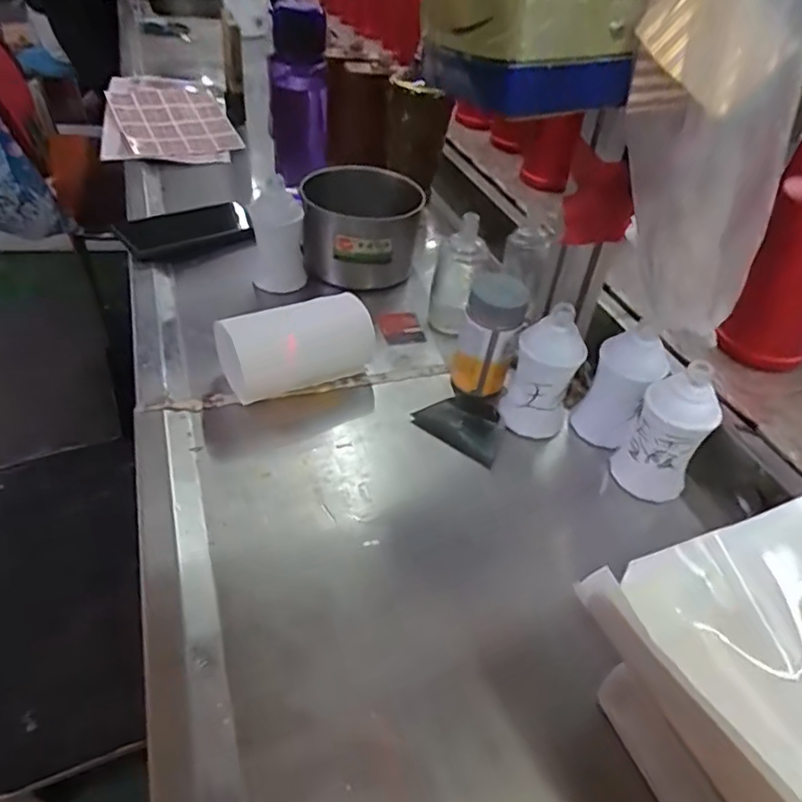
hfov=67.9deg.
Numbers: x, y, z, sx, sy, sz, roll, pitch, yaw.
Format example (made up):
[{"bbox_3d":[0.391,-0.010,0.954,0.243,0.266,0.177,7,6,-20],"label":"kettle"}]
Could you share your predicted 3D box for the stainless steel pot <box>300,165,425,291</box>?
[{"bbox_3d":[-0.045,-0.202,0.699,0.133,0.091,0.126,1,43,-1],"label":"stainless steel pot"}]

